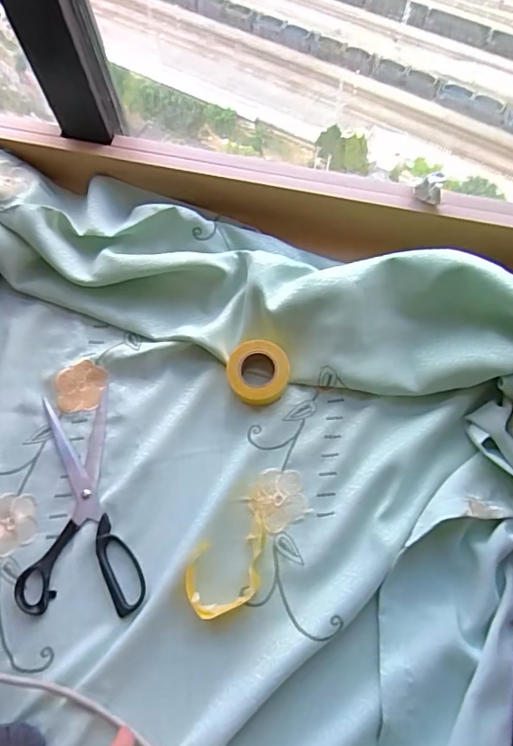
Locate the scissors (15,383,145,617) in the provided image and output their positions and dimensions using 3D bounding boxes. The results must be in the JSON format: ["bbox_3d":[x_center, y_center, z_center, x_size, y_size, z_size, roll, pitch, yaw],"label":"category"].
[{"bbox_3d":[-0.188,0.132,0.529,0.117,0.008,0.230,-12,68,-2],"label":"scissors"}]

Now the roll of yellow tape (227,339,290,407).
[{"bbox_3d":[0.001,0.001,0.560,0.066,0.028,0.065,-1,68,3],"label":"roll of yellow tape"}]

